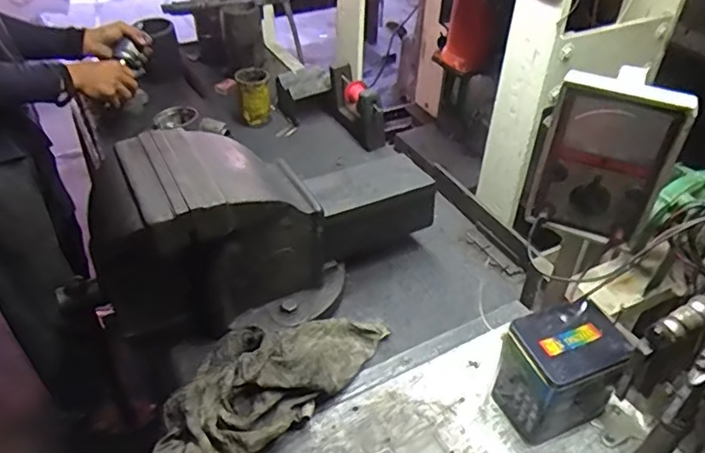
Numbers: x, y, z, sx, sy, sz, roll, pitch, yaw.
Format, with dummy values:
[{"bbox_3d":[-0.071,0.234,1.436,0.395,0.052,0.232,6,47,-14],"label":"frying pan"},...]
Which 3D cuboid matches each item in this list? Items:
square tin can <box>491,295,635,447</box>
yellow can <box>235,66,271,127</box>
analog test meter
[{"bbox_3d":[0.257,0.178,0.707,0.142,0.143,0.096,-12,42,-14],"label":"square tin can"},{"bbox_3d":[-0.229,-0.303,1.320,0.073,0.107,0.070,-10,42,-13],"label":"yellow can"},{"bbox_3d":[0.263,-0.071,0.601,0.129,0.172,0.059,20,44,21],"label":"analog test meter"}]

